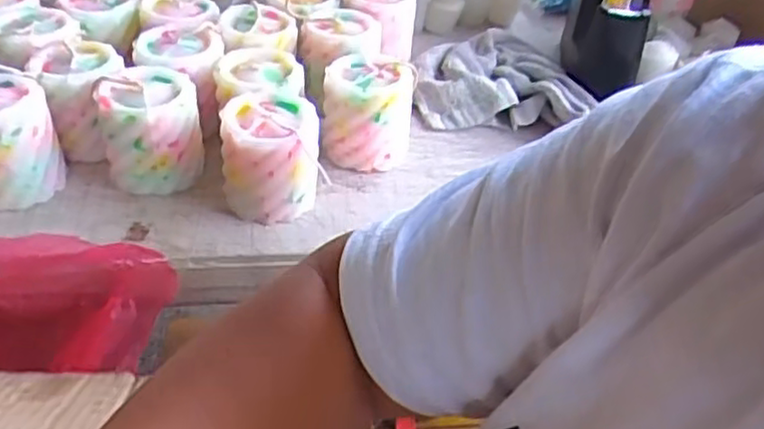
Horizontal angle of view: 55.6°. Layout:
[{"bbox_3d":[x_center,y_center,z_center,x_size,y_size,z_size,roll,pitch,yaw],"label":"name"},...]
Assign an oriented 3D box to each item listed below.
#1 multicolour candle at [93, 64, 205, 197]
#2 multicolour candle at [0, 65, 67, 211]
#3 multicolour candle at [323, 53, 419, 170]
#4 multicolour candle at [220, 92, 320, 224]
[{"bbox_3d":[-0.170,-0.061,0.535,0.068,0.073,0.067,-9,42,-17],"label":"multicolour candle"},{"bbox_3d":[-0.268,-0.053,0.513,0.066,0.073,0.065,-22,47,-28],"label":"multicolour candle"},{"bbox_3d":[-0.011,-0.083,0.576,0.068,0.070,0.064,6,40,1],"label":"multicolour candle"},{"bbox_3d":[-0.081,-0.040,0.522,0.070,0.074,0.067,-2,40,-9],"label":"multicolour candle"}]

